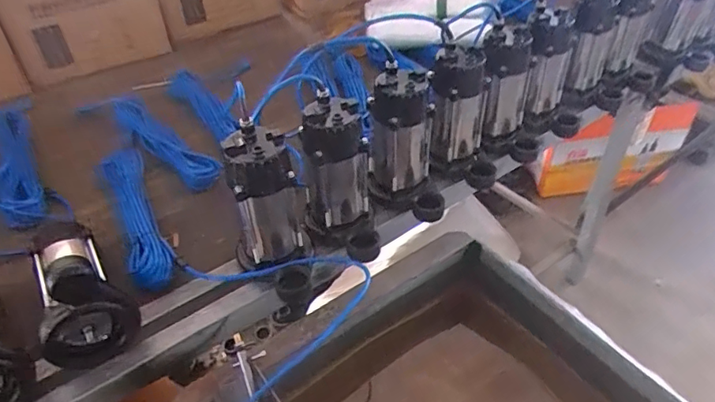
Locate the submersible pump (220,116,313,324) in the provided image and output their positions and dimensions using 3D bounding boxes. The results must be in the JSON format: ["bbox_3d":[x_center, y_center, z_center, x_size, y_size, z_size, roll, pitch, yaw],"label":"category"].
[{"bbox_3d":[-0.135,0.023,0.781,0.117,0.252,0.182,-9,42,-8],"label":"submersible pump"}]

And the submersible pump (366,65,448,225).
[{"bbox_3d":[0.090,-0.094,0.896,0.143,0.232,0.115,12,44,14],"label":"submersible pump"}]

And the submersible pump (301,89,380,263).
[{"bbox_3d":[-0.030,-0.031,0.816,0.111,0.222,0.136,-5,42,-4],"label":"submersible pump"}]

